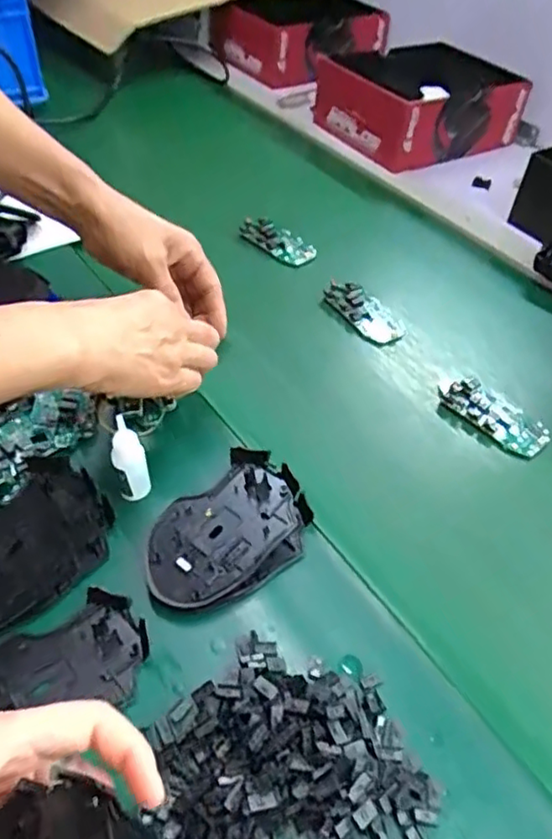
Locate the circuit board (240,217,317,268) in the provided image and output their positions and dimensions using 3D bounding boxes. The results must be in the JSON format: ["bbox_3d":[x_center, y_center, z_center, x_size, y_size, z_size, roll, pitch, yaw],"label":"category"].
[{"bbox_3d":[0.004,-0.200,0.688,0.086,0.019,0.047,35,54,26],"label":"circuit board"}]

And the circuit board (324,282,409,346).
[{"bbox_3d":[0.090,-0.106,0.612,0.049,0.016,0.091,-29,55,-27],"label":"circuit board"}]

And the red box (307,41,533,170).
[{"bbox_3d":[0.197,-0.456,0.892,0.232,0.089,0.213,-27,54,-25],"label":"red box"}]

